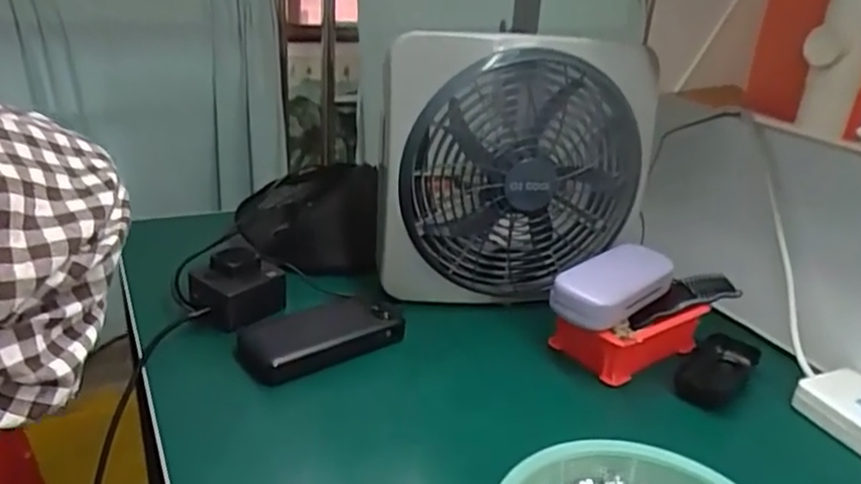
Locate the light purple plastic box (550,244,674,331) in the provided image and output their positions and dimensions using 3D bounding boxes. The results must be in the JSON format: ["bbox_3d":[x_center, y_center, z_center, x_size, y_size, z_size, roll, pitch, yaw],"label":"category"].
[{"bbox_3d":[0.184,0.042,0.671,0.149,0.036,0.071,-19,35,-42],"label":"light purple plastic box"}]

